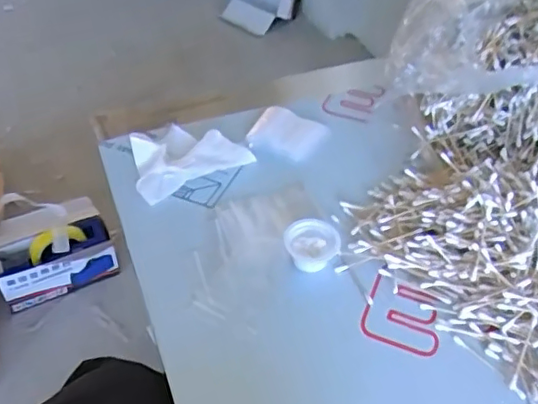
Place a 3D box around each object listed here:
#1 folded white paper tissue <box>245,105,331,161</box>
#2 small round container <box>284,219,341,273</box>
[{"bbox_3d":[0.024,-0.084,0.717,0.085,0.016,0.076,17,45,15],"label":"folded white paper tissue"},{"bbox_3d":[0.043,0.042,0.571,0.052,0.024,0.046,-30,52,-30],"label":"small round container"}]

